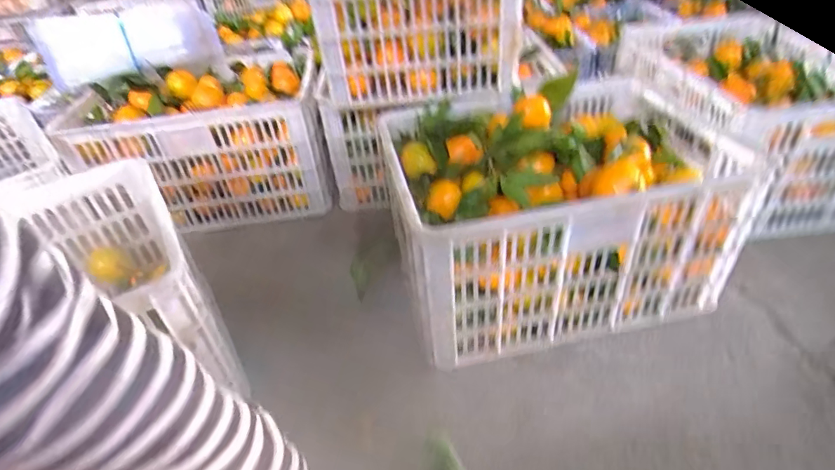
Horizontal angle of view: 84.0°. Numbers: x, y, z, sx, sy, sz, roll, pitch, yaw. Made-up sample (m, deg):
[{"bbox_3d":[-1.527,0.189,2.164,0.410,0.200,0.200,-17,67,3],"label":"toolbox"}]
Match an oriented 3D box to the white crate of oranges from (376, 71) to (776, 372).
[{"bbox_3d":[0.214,-0.046,0.786,0.495,0.286,0.365,-9,39,-6],"label":"white crate of oranges"}]

